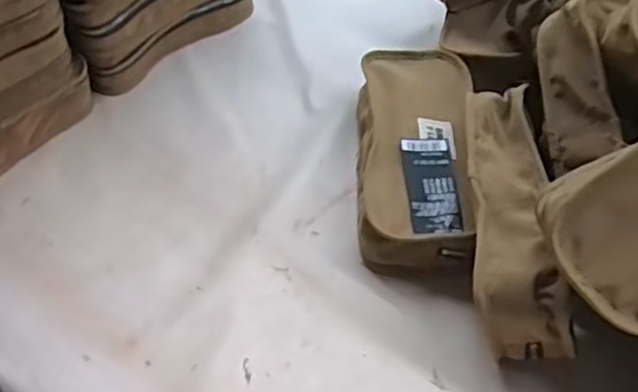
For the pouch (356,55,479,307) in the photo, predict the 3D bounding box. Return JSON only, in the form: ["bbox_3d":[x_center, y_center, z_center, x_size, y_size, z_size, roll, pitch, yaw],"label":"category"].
[{"bbox_3d":[0.072,-0.031,0.515,0.087,0.048,0.196,3,51,5],"label":"pouch"}]

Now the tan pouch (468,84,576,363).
[{"bbox_3d":[0.130,0.021,0.451,0.066,0.084,0.176,3,52,5],"label":"tan pouch"}]

